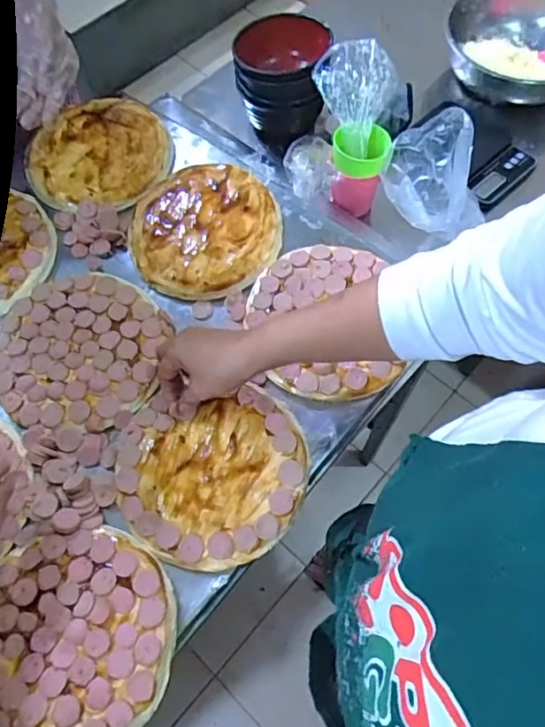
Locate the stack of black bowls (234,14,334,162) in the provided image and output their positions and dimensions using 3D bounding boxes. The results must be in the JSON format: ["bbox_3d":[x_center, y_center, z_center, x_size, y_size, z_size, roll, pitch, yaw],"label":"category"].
[{"bbox_3d":[0.015,-0.425,0.818,0.136,0.121,0.167,-3,71,0],"label":"stack of black bowls"}]

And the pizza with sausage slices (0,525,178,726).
[{"bbox_3d":[-0.189,0.248,0.491,0.194,0.035,0.183,0,71,1],"label":"pizza with sausage slices"}]

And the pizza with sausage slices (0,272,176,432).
[{"bbox_3d":[-0.224,-0.019,0.628,0.189,0.020,0.191,0,71,1],"label":"pizza with sausage slices"}]

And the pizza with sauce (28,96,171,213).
[{"bbox_3d":[-0.238,-0.297,0.754,0.189,0.022,0.191,0,71,1],"label":"pizza with sauce"}]

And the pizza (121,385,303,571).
[{"bbox_3d":[-0.062,0.112,0.555,0.190,0.018,0.170,-11,72,-3],"label":"pizza"}]

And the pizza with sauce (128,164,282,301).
[{"bbox_3d":[-0.085,-0.171,0.684,0.189,0.022,0.178,0,71,1],"label":"pizza with sauce"}]

